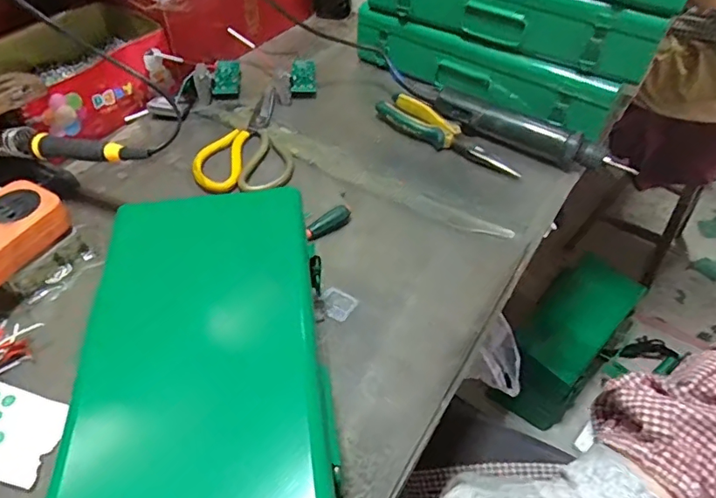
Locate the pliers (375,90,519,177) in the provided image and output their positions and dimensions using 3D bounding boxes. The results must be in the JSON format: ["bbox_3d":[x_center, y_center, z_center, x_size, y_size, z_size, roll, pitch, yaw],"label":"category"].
[{"bbox_3d":[0.109,-0.141,0.622,0.196,0.022,0.047,36,56,25],"label":"pliers"}]

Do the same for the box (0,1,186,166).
[{"bbox_3d":[-0.346,-0.223,0.624,0.172,0.075,0.199,36,56,25],"label":"box"}]

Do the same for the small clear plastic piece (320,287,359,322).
[{"bbox_3d":[-0.020,0.050,0.462,0.032,0.004,0.029,29,54,21],"label":"small clear plastic piece"}]

